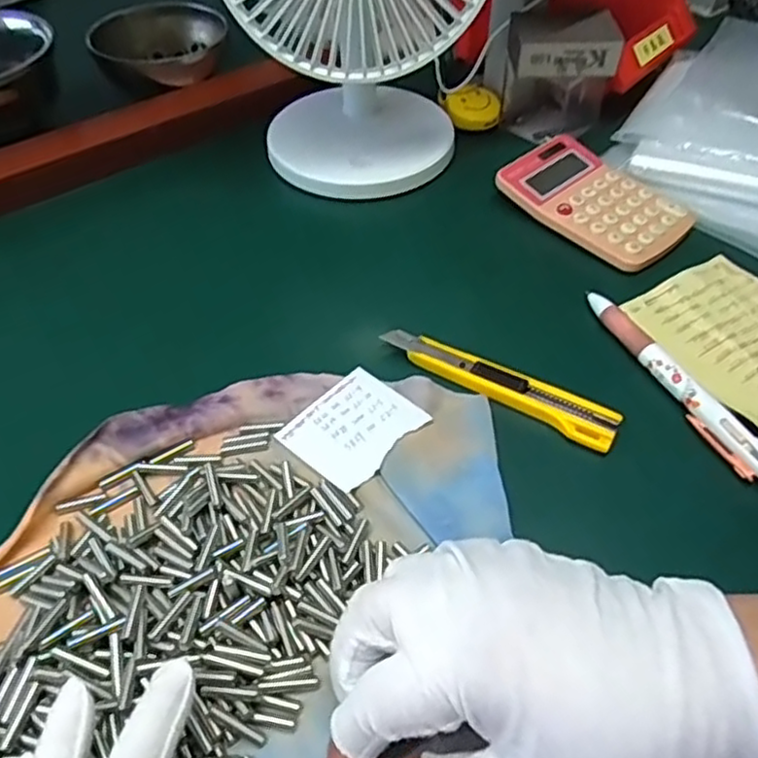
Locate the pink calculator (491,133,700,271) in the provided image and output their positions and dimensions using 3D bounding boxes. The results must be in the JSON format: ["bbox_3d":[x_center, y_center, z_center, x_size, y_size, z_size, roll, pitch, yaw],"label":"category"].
[{"bbox_3d":[0.142,-0.119,0.450,0.078,0.012,0.116,-37,62,-21],"label":"pink calculator"}]

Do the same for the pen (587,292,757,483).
[{"bbox_3d":[0.152,0.001,0.355,0.013,0.018,0.138,-19,51,-16],"label":"pen"}]

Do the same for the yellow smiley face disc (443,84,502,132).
[{"bbox_3d":[0.073,-0.209,0.530,0.043,0.011,0.037,3,76,1],"label":"yellow smiley face disc"}]

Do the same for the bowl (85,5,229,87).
[{"bbox_3d":[-0.180,-0.266,0.554,0.098,0.036,0.084,-18,50,-15],"label":"bowl"}]

